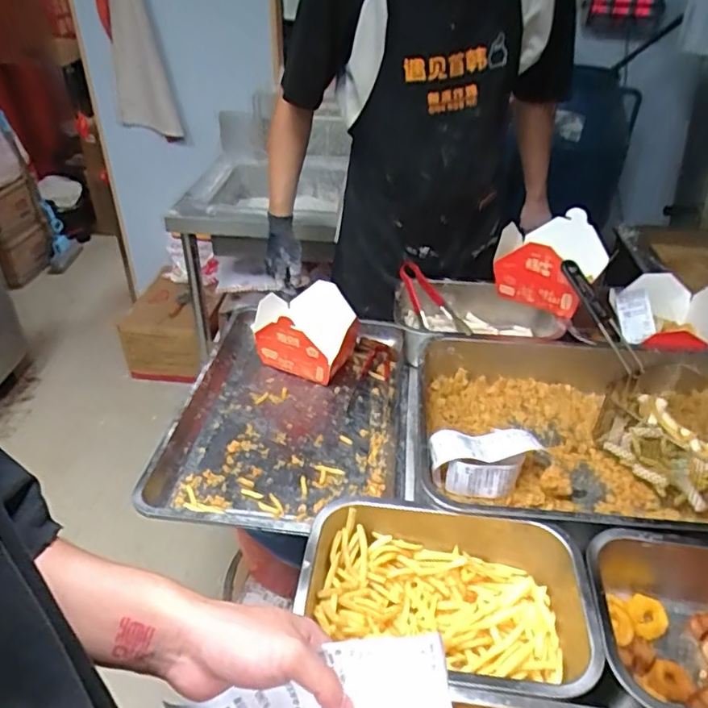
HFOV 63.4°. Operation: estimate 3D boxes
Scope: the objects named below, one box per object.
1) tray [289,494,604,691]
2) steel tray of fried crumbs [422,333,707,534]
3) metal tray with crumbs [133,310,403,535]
[{"bbox_3d":[0.099,0.284,0.651,0.320,0.098,0.218,11,37,12],"label":"tray"},{"bbox_3d":[0.387,0.136,0.875,0.578,0.113,0.399,5,36,5],"label":"steel tray of fried crumbs"},{"bbox_3d":[-0.109,0.097,1.056,0.389,0.065,0.585,4,36,3],"label":"metal tray with crumbs"}]

